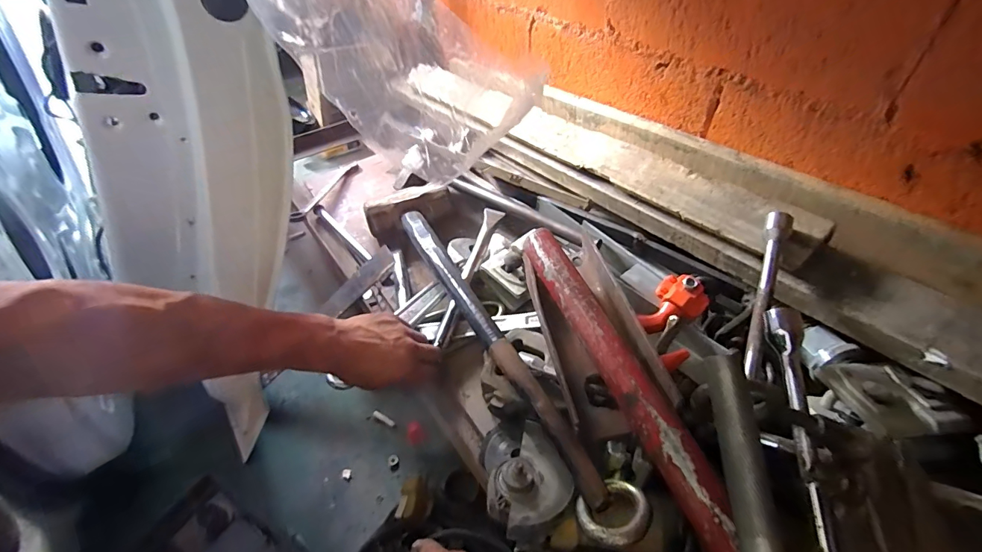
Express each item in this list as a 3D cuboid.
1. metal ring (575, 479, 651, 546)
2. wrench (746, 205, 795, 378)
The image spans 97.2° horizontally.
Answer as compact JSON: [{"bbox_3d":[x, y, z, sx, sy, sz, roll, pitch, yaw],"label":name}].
[{"bbox_3d":[0.104,0.200,0.366,0.062,0.011,0.057,-23,22,-21],"label":"metal ring"},{"bbox_3d":[0.297,0.016,0.468,0.025,0.016,0.197,17,69,20],"label":"wrench"}]

